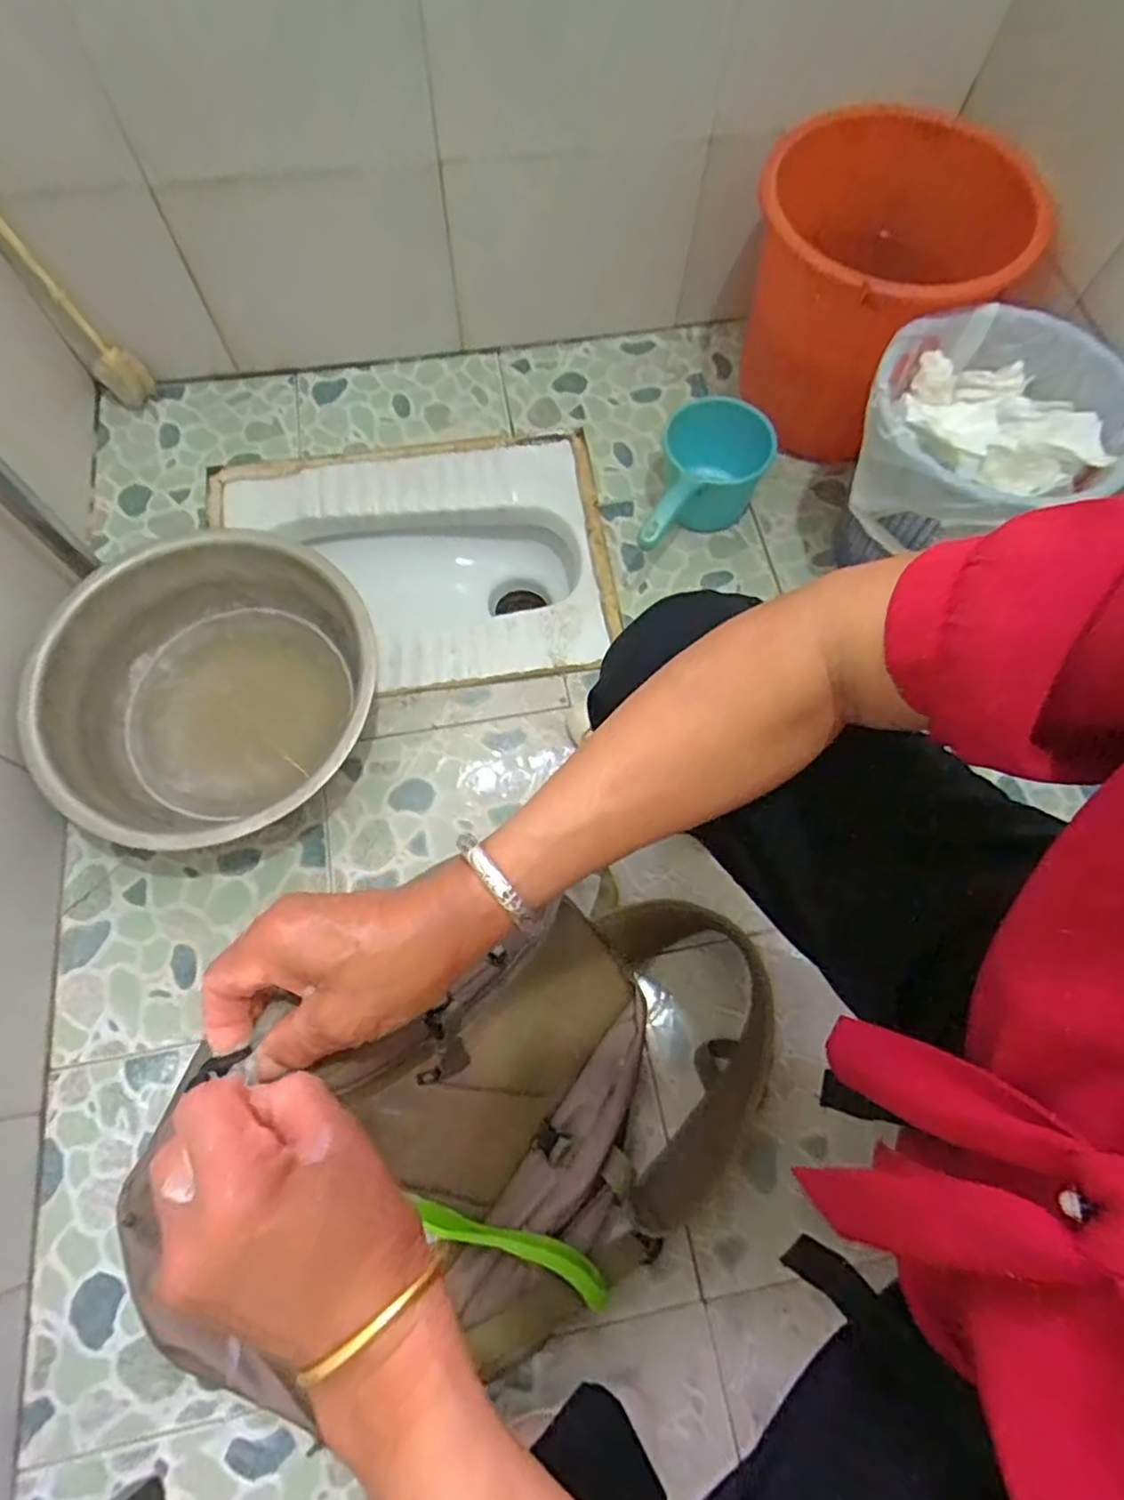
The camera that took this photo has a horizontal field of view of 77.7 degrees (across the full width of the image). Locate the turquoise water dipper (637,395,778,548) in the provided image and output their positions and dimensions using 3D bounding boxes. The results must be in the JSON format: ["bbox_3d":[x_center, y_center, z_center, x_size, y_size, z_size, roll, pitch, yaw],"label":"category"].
[{"bbox_3d":[0.174,-0.314,0.876,0.129,0.123,0.231,19,70,6],"label":"turquoise water dipper"}]

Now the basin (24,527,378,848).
[{"bbox_3d":[-0.372,-0.058,0.771,0.331,0.120,0.339,0,69,-1],"label":"basin"}]

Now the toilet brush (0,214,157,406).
[{"bbox_3d":[-0.621,-0.575,0.852,0.066,0.335,0.072,-39,75,-14],"label":"toilet brush"}]

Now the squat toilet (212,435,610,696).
[{"bbox_3d":[-0.198,-0.222,0.993,0.498,0.158,0.380,-9,70,-5],"label":"squat toilet"}]

